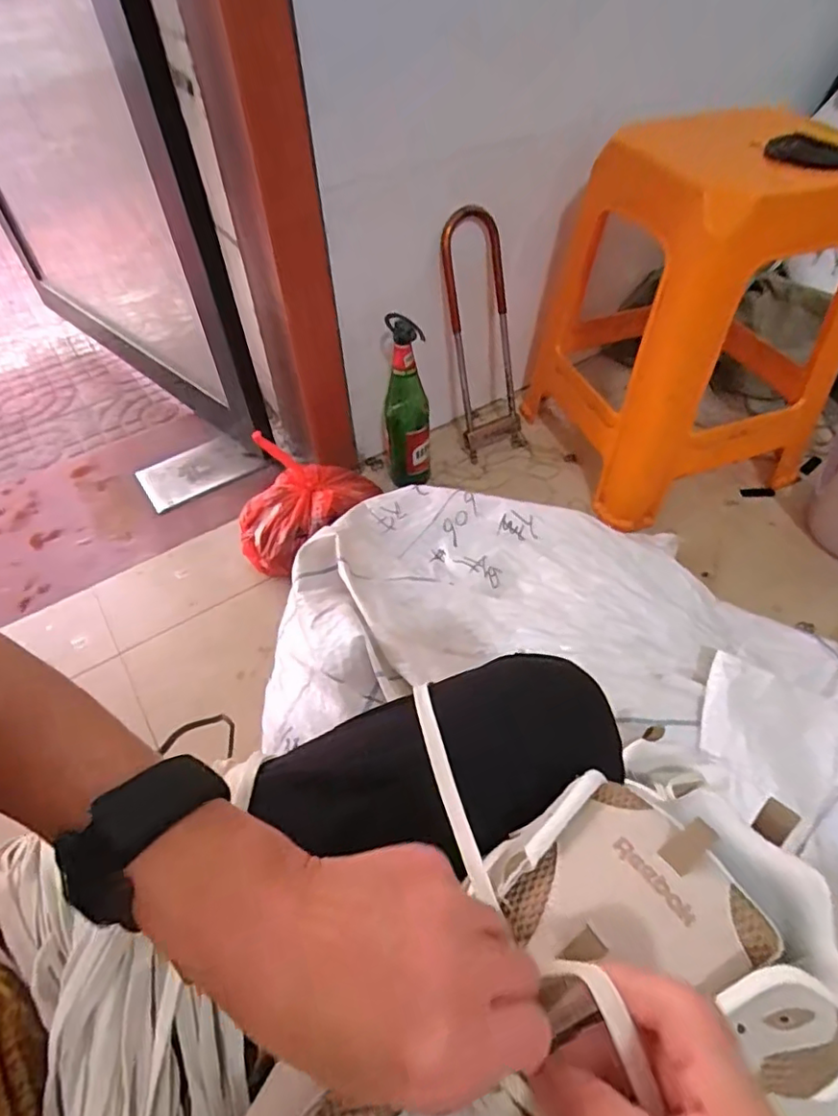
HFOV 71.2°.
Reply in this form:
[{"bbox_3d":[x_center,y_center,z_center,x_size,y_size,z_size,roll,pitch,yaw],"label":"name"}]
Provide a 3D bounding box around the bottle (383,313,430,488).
[{"bbox_3d":[-0.021,-0.243,0.957,0.071,0.306,0.078,-6,51,-2],"label":"bottle"}]

